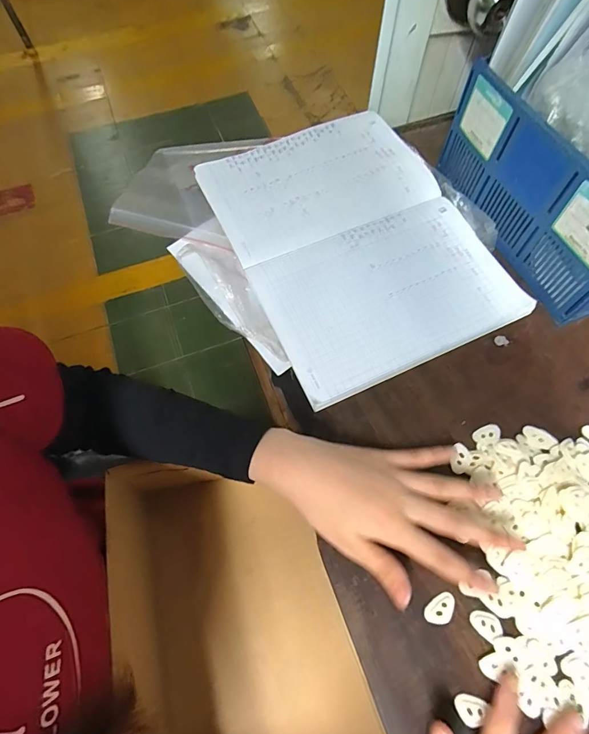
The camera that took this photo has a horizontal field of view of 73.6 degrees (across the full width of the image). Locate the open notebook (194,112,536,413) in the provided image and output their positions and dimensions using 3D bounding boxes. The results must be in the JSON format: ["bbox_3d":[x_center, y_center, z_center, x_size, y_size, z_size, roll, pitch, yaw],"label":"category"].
[{"bbox_3d":[0.064,-0.147,0.439,0.252,0.013,0.331,-24,70,-8],"label":"open notebook"}]

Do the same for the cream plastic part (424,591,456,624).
[{"bbox_3d":[0.112,0.185,0.299,0.027,0.004,0.018,-33,71,-12],"label":"cream plastic part"}]

